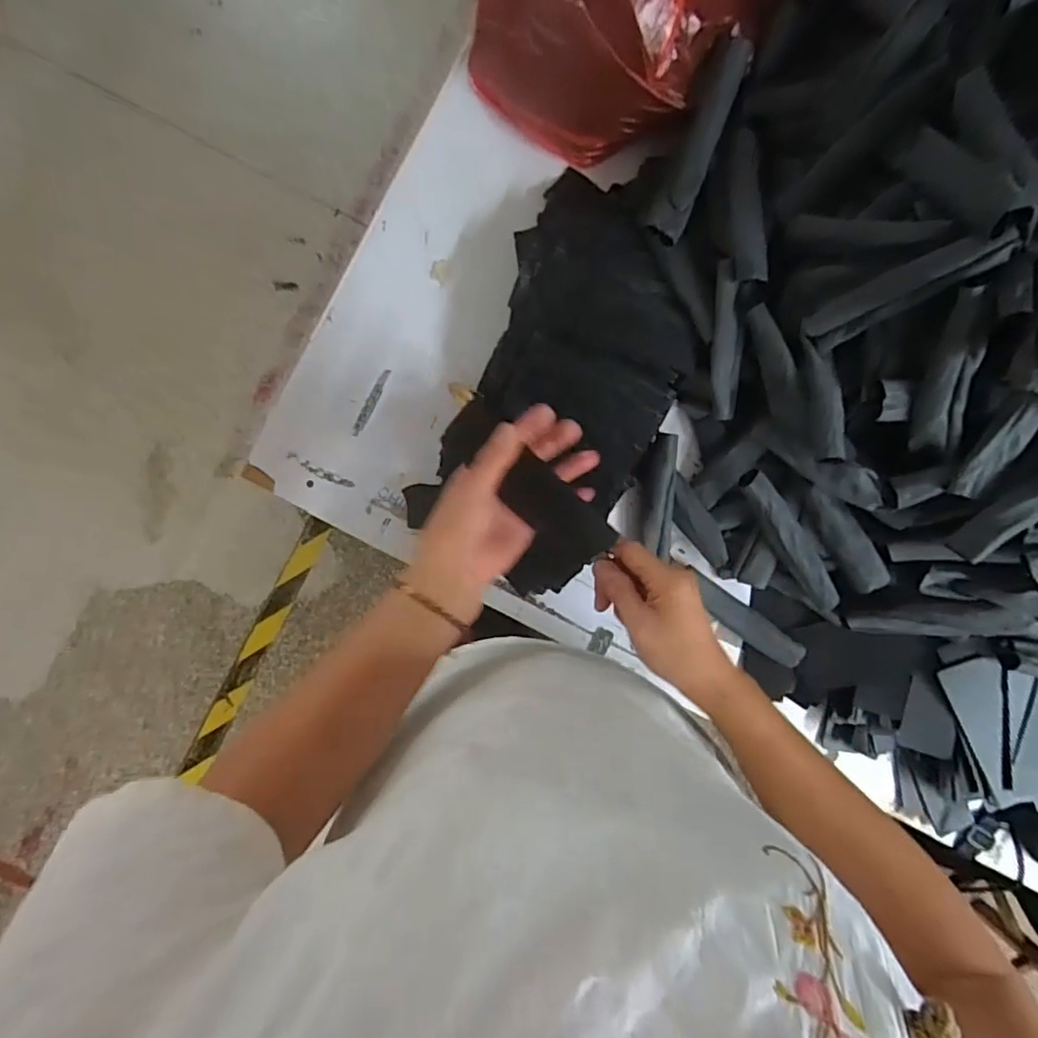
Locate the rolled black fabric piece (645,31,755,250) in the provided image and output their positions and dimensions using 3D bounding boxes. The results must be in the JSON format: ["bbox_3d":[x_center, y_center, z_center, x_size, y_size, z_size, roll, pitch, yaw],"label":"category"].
[{"bbox_3d":[0.170,-0.353,0.545,0.037,0.029,0.176,19,102,-4],"label":"rolled black fabric piece"}]

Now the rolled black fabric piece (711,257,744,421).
[{"bbox_3d":[0.202,-0.172,0.561,0.030,0.015,0.147,-6,107,-5],"label":"rolled black fabric piece"}]

